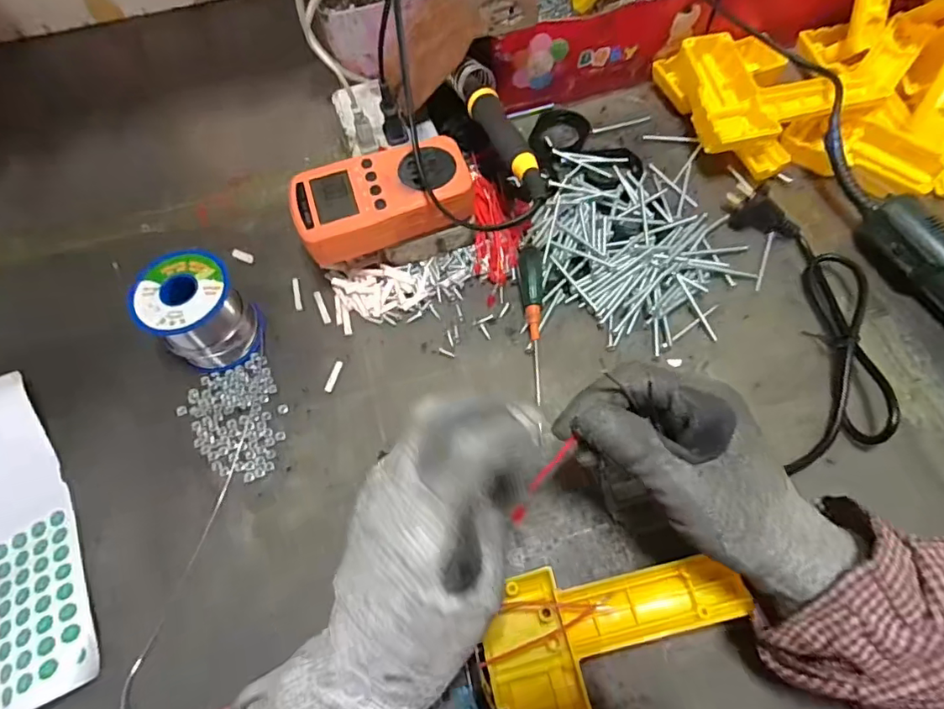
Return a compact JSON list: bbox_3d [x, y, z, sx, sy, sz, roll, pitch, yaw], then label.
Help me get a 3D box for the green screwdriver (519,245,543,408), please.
[{"bbox_3d":[0.046,-0.022,0.384,0.017,0.020,0.116,-2,77,2],"label":"green screwdriver"}]

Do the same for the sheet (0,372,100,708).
[{"bbox_3d":[-0.291,0.110,0.326,0.058,0.033,0.209,-30,66,-12],"label":"sheet"}]

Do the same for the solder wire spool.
[{"bbox_3d":[-0.195,-0.031,0.374,0.064,0.062,0.063,-1,63,3],"label":"solder wire spool"}]

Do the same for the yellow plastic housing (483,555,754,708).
[{"bbox_3d":[0.081,0.171,0.277,0.138,0.035,0.111,-11,63,-2],"label":"yellow plastic housing"}]

